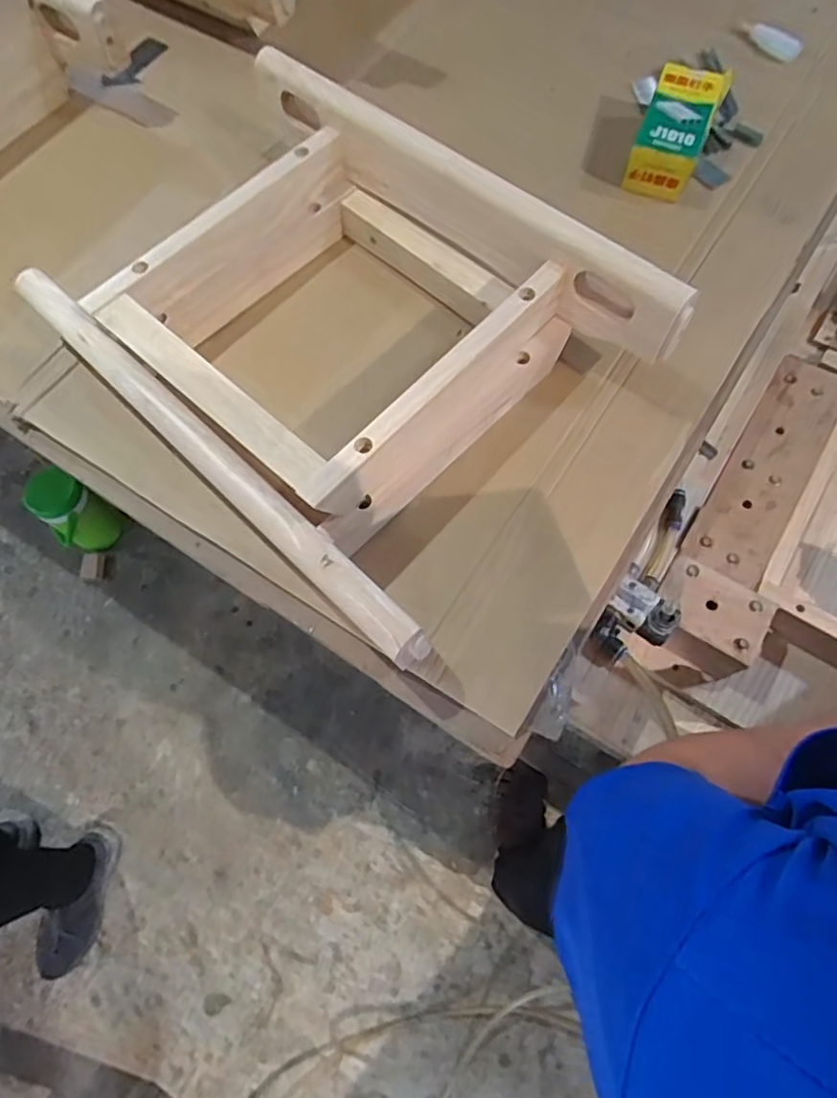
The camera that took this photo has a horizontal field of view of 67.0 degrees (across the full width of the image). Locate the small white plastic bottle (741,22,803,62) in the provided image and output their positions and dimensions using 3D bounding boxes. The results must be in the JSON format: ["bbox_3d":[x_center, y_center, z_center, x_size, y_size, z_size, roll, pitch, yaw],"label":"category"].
[{"bbox_3d":[0.421,-0.602,0.746,0.076,0.022,0.026,13,67,-15],"label":"small white plastic bottle"}]

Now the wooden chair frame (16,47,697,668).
[{"bbox_3d":[-0.074,-0.193,0.544,0.475,0.115,0.354,39,74,16],"label":"wooden chair frame"}]

